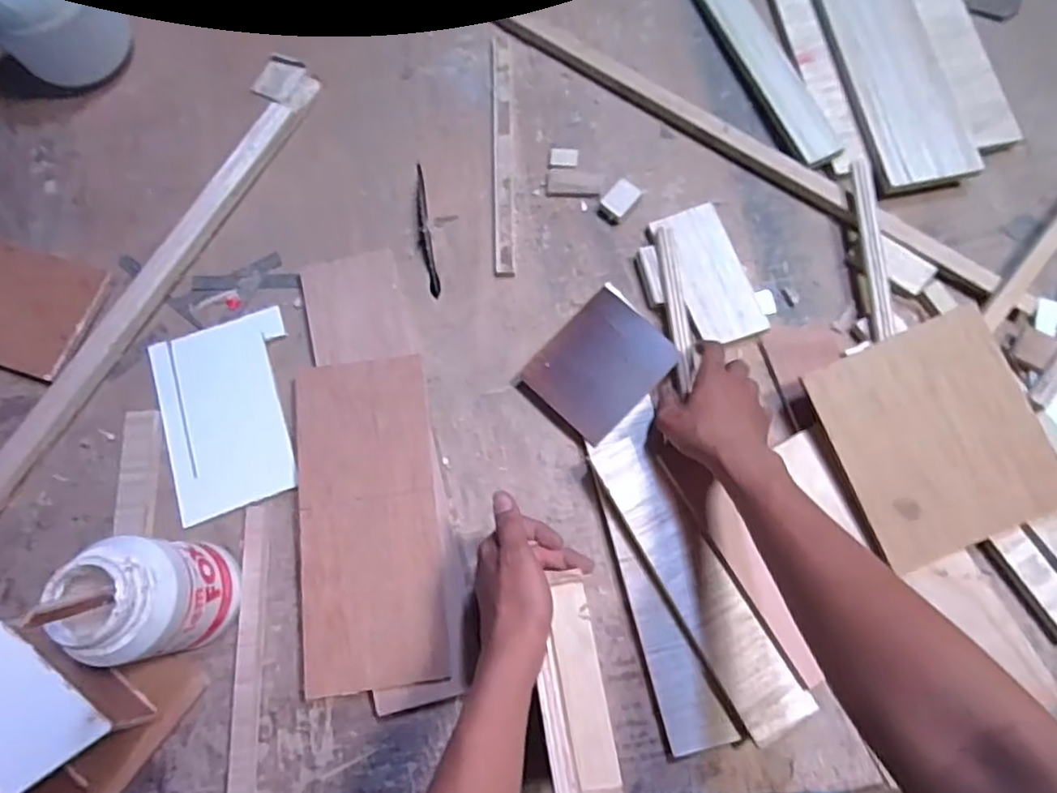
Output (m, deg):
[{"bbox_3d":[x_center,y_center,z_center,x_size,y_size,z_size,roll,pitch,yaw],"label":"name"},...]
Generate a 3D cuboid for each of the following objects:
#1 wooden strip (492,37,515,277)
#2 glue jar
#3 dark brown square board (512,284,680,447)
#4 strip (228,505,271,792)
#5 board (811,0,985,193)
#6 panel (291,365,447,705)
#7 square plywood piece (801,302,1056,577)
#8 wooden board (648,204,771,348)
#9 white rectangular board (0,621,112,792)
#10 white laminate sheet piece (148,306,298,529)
[{"bbox_3d":[-0.030,-0.283,0.718,0.023,0.010,0.309,-2,75,2],"label":"wooden strip"},{"bbox_3d":[-0.312,0.169,0.527,0.077,0.164,0.090,-5,74,2],"label":"glue jar"},{"bbox_3d":[0.074,-0.034,0.637,0.109,0.013,0.132,44,88,7],"label":"dark brown square board"},{"bbox_3d":[-0.254,0.260,0.567,0.020,0.017,0.312,-2,75,1],"label":"strip"},{"bbox_3d":[0.408,-0.367,0.705,0.110,0.020,0.291,-9,75,0],"label":"board"},{"bbox_3d":[-0.153,0.113,0.595,0.129,0.009,0.304,-8,75,-1],"label":"panel"},{"bbox_3d":[0.380,0.036,0.580,0.186,0.012,0.196,-22,83,-2],"label":"square plywood piece"},{"bbox_3d":[0.190,-0.130,0.663,0.070,0.016,0.151,-18,75,-3],"label":"wooden board"},{"bbox_3d":[-0.400,0.231,0.471,0.137,0.074,0.012,39,116,3],"label":"white rectangular board"},{"bbox_3d":[-0.308,0.016,0.644,0.132,0.010,0.193,-18,75,-3],"label":"white laminate sheet piece"}]

